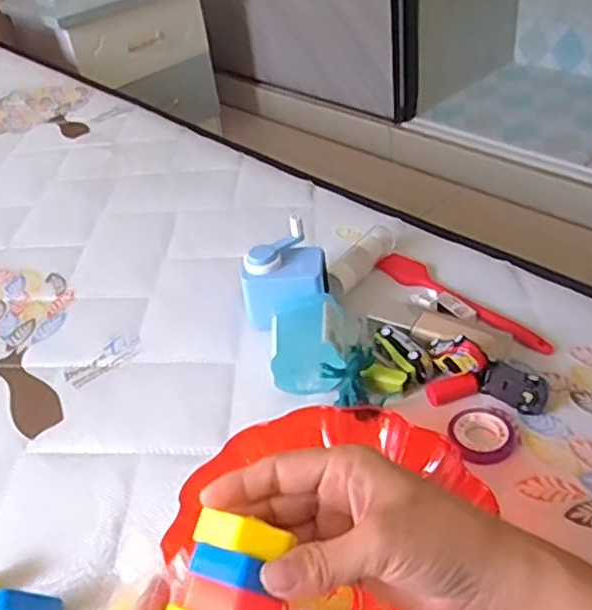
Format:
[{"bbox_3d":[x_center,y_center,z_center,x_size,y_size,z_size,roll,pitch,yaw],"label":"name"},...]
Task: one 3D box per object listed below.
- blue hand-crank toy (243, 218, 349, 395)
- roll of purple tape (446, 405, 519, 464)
[{"bbox_3d":[-0.004,0.005,0.620,0.087,0.076,0.163,-19,46,7],"label":"blue hand-crank toy"},{"bbox_3d":[0.148,0.101,0.529,0.056,0.007,0.052,-3,39,3],"label":"roll of purple tape"}]

